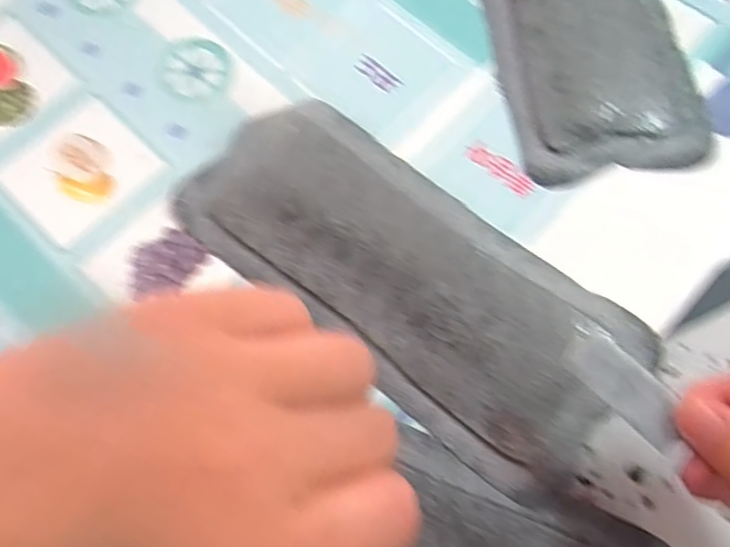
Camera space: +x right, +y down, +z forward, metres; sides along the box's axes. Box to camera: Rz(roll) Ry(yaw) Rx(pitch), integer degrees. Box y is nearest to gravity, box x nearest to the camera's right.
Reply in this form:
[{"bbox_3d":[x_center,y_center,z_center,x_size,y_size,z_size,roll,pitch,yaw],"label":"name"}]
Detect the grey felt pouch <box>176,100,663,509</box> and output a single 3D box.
[{"bbox_3d":[0.018,-0.001,0.271,0.220,0.014,0.096,39,75,14],"label":"grey felt pouch"}]

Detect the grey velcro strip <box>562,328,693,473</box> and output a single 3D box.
[{"bbox_3d":[0.096,0.043,0.206,0.020,0.005,0.052,-36,72,-11],"label":"grey velcro strip"}]

